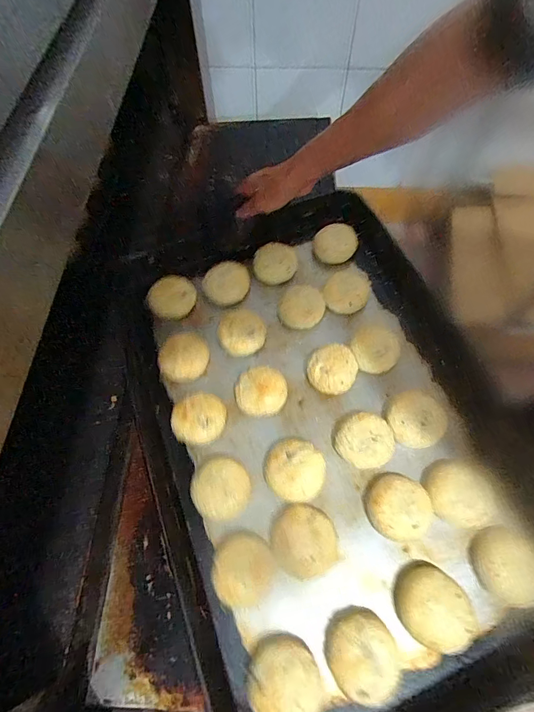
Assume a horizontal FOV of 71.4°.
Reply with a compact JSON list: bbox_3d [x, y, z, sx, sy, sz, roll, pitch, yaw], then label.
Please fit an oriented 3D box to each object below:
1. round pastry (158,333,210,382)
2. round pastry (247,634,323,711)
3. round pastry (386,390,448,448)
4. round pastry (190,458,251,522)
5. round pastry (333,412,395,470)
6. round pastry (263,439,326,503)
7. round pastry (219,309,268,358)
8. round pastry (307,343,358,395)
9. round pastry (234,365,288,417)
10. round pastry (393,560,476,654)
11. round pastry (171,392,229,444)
[{"bbox_3d":[-0.107,0.006,0.484,0.061,0.029,0.053,-10,65,-4],"label":"round pastry"},{"bbox_3d":[0.016,0.299,0.343,0.063,0.028,0.064,0,64,1],"label":"round pastry"},{"bbox_3d":[0.174,0.074,0.436,0.063,0.023,0.062,0,64,1],"label":"round pastry"},{"bbox_3d":[-0.051,0.148,0.416,0.063,0.024,0.064,0,64,1],"label":"round pastry"},{"bbox_3d":[0.113,0.096,0.433,0.061,0.029,0.063,0,64,1],"label":"round pastry"},{"bbox_3d":[0.031,0.129,0.421,0.066,0.030,0.066,0,64,1],"label":"round pastry"},{"bbox_3d":[-0.033,-0.034,0.499,0.062,0.025,0.070,5,65,3],"label":"round pastry"},{"bbox_3d":[0.082,0.018,0.472,0.063,0.026,0.059,0,64,1],"label":"round pastry"},{"bbox_3d":[-0.007,0.045,0.464,0.062,0.029,0.059,0,64,1],"label":"round pastry"},{"bbox_3d":[0.160,0.243,0.360,0.064,0.027,0.068,0,64,1],"label":"round pastry"},{"bbox_3d":[-0.081,0.076,0.448,0.064,0.027,0.057,-17,65,-7],"label":"round pastry"}]

